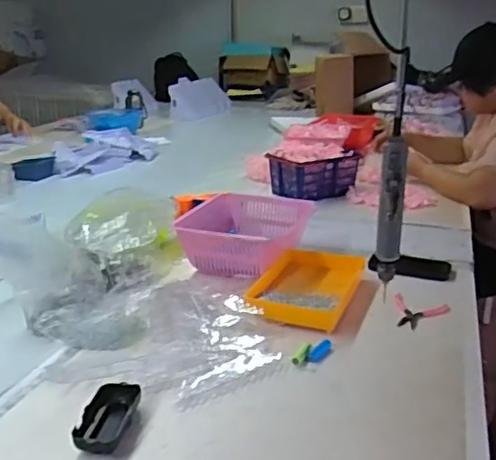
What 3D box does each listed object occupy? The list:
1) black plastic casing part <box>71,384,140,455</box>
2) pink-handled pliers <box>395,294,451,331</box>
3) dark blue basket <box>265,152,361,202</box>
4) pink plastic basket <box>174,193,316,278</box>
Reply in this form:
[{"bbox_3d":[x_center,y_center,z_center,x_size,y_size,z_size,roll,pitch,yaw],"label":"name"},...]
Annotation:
[{"bbox_3d":[-0.160,0.215,0.692,0.047,0.026,0.108,3,18,10],"label":"black plastic casing part"},{"bbox_3d":[0.283,0.135,0.983,0.085,0.011,0.101,3,18,8],"label":"pink-handled pliers"},{"bbox_3d":[0.173,-0.144,1.616,0.220,0.107,0.112,-6,19,-18],"label":"dark blue basket"},{"bbox_3d":[-0.008,0.004,1.207,0.208,0.080,0.269,8,20,24],"label":"pink plastic basket"}]

